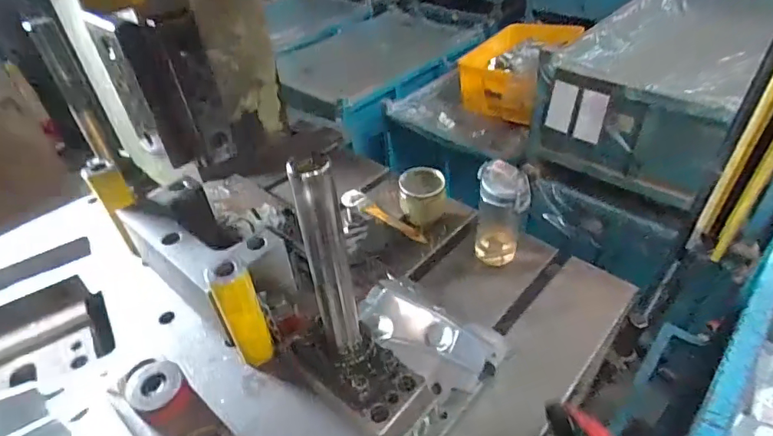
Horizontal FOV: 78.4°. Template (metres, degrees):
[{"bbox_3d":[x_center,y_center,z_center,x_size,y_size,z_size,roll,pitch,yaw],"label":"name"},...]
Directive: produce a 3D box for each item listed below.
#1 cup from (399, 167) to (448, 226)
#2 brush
[{"bbox_3d":[0.066,-0.040,0.850,0.081,0.074,0.081,-2,41,2],"label":"cup"},{"bbox_3d":[-0.003,-0.004,0.846,0.188,0.019,0.043,29,51,32],"label":"brush"}]

